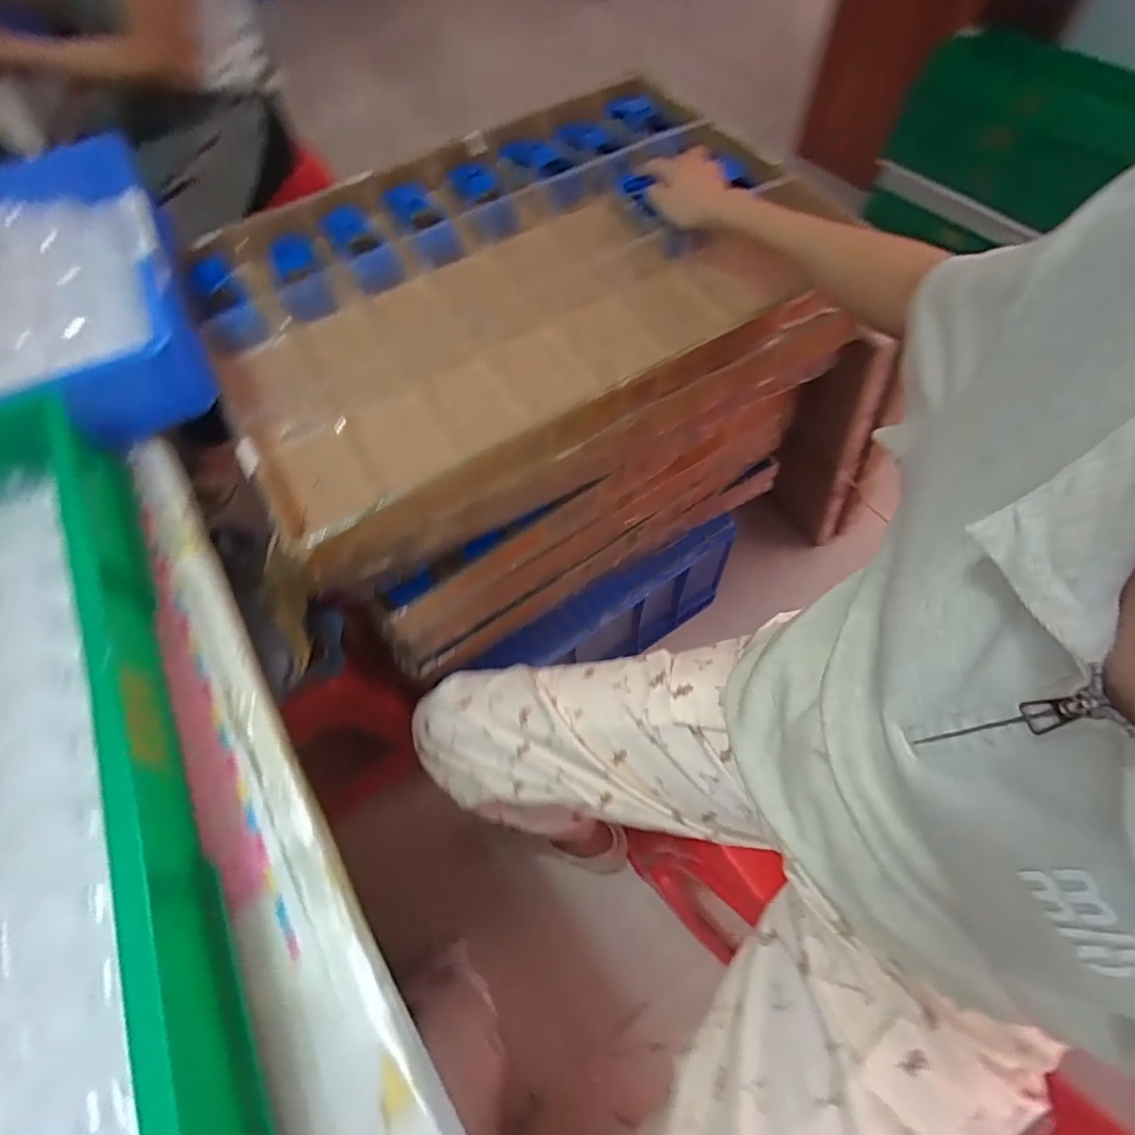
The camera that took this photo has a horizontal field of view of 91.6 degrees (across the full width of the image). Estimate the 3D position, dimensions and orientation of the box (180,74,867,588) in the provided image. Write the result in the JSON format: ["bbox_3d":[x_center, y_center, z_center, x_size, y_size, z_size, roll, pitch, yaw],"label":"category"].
[{"bbox_3d":[-0.063,-0.315,0.626,0.629,0.110,0.471,-29,67,-13],"label":"box"}]

